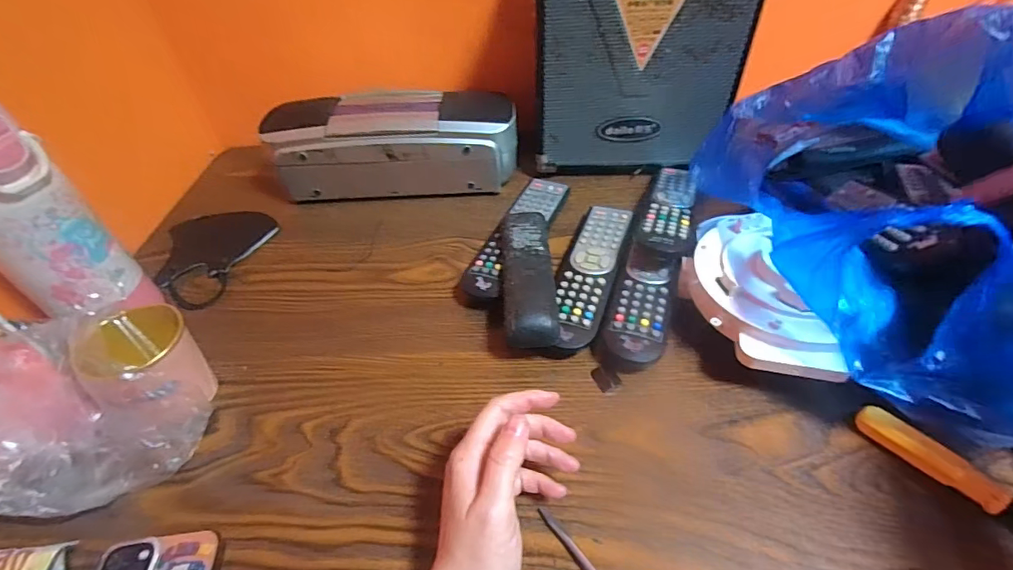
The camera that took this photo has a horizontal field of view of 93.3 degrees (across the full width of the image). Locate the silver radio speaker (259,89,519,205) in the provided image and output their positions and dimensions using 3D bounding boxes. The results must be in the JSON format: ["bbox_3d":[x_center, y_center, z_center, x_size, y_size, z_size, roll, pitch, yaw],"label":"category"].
[{"bbox_3d":[-0.127,-0.164,0.561,0.278,0.095,0.094,-3,45,3],"label":"silver radio speaker"}]

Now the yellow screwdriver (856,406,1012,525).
[{"bbox_3d":[0.298,0.131,0.291,0.015,0.019,0.155,-33,52,-26],"label":"yellow screwdriver"}]

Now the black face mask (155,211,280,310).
[{"bbox_3d":[-0.324,-0.041,0.522,0.131,0.009,0.135,16,51,18],"label":"black face mask"}]

